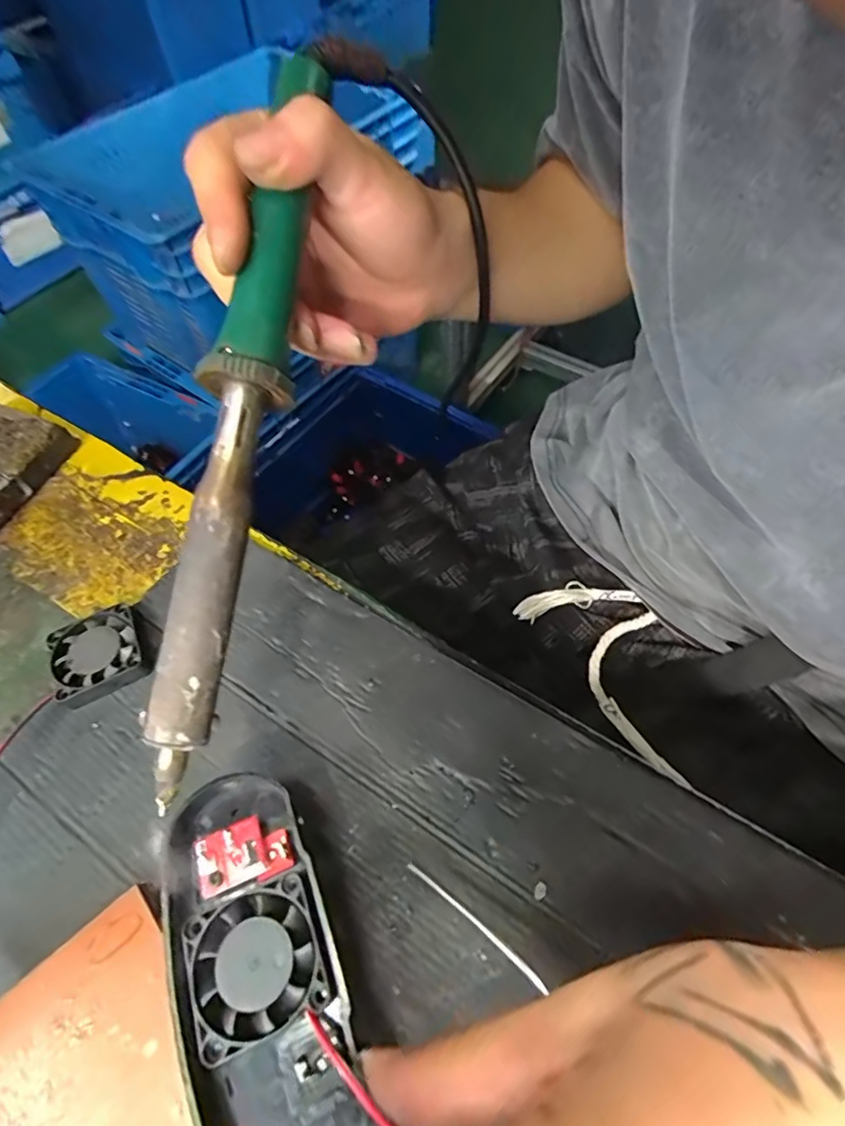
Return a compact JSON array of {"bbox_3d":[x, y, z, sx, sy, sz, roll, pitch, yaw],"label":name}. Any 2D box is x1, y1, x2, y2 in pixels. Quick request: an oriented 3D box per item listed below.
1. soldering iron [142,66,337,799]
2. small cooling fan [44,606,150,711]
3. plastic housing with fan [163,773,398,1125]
[{"bbox_3d":[-0.061,-0.057,0.186,0.025,0.019,0.259,8,83,7],"label":"soldering iron"},{"bbox_3d":[-0.156,0.045,0.265,0.039,0.014,0.040,-26,61,-13],"label":"small cooling fan"},{"bbox_3d":[-0.054,0.126,0.178,0.048,0.020,0.113,-24,58,-13],"label":"plastic housing with fan"}]

